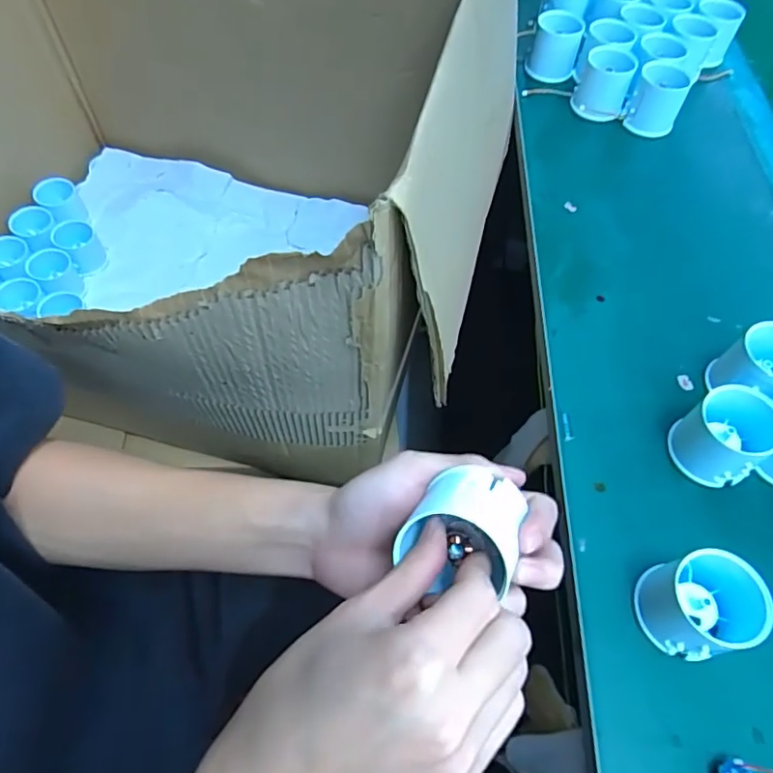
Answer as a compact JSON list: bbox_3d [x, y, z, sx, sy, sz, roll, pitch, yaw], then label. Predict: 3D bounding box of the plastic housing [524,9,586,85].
[{"bbox_3d":[0.193,-0.386,0.630,0.054,0.063,0.052,15,61,8],"label":"plastic housing"}]

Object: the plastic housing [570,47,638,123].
[{"bbox_3d":[0.236,-0.327,0.596,0.052,0.055,0.058,18,61,9],"label":"plastic housing"}]

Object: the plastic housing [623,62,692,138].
[{"bbox_3d":[0.286,-0.302,0.581,0.052,0.053,0.053,24,62,13],"label":"plastic housing"}]

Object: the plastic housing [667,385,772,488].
[{"bbox_3d":[0.234,0.036,0.380,0.049,0.059,0.052,0,60,-1],"label":"plastic housing"}]

